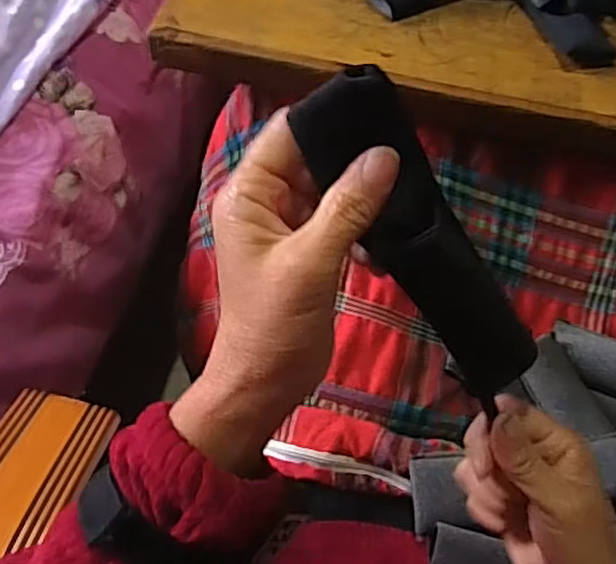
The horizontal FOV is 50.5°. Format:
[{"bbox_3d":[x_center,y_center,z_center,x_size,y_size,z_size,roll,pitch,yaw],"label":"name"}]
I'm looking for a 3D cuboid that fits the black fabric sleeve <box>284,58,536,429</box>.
[{"bbox_3d":[0.054,-0.010,0.283,0.039,0.173,0.023,-33,28,9],"label":"black fabric sleeve"}]

